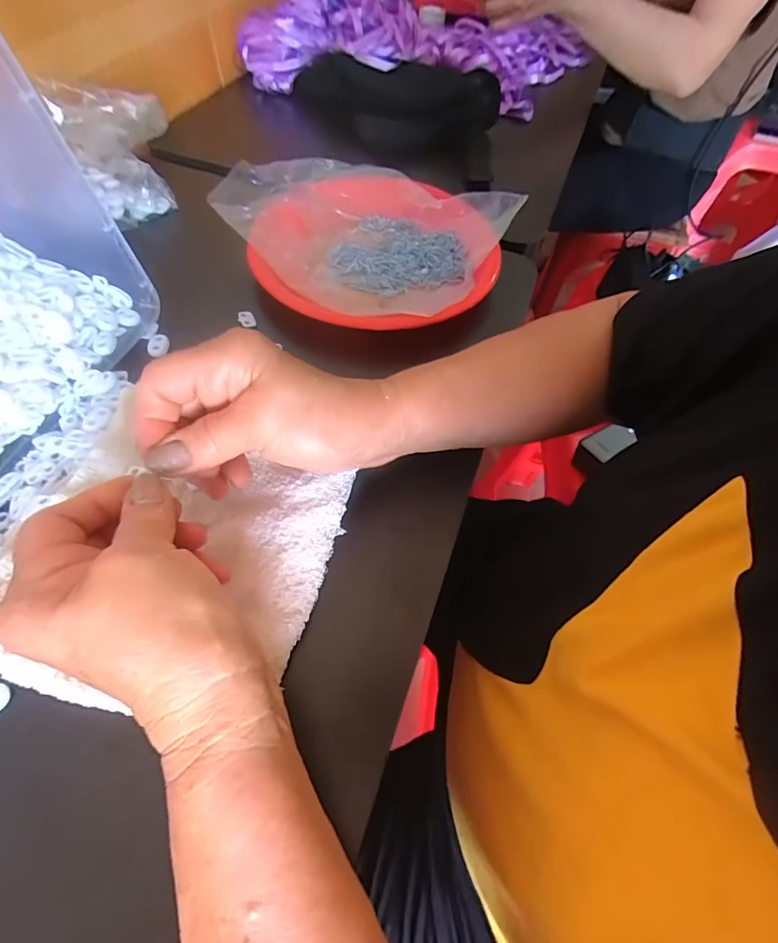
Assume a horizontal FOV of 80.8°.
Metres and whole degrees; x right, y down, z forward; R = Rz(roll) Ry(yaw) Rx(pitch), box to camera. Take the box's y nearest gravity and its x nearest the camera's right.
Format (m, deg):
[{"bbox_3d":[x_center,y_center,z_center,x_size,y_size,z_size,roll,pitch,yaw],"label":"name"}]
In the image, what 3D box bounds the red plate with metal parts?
[{"bbox_3d":[-0.005,-0.208,0.432,0.205,0.043,0.222,2,58,-3],"label":"red plate with metal parts"}]

